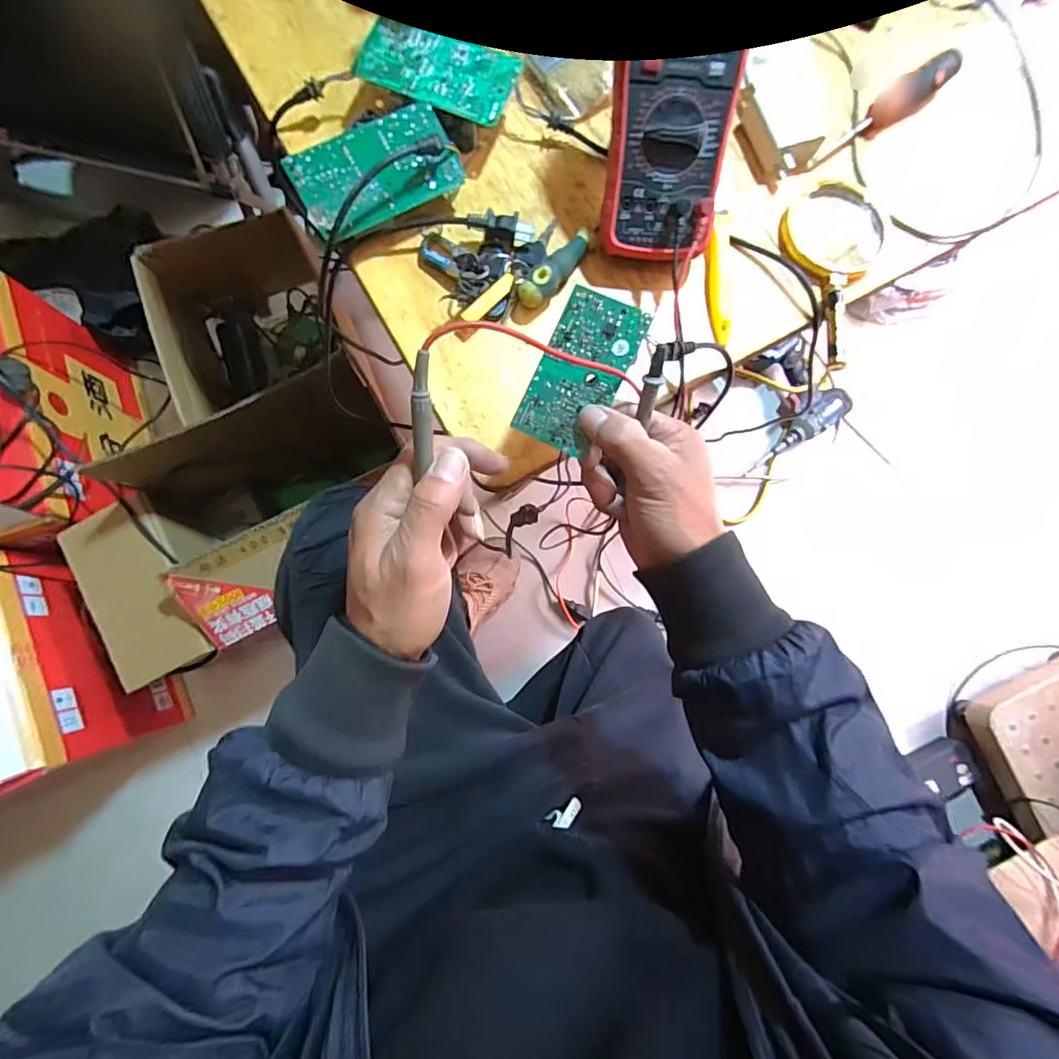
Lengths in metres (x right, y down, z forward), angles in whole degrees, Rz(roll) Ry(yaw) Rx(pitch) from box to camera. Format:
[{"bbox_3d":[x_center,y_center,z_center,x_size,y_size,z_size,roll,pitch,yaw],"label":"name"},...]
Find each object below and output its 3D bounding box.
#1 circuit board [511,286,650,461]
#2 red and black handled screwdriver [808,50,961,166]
[{"bbox_3d":[0.033,-0.101,0.324,0.054,0.004,0.098,27,97,11],"label":"circuit board"},{"bbox_3d":[0.319,-0.371,0.447,0.160,0.031,0.029,-39,85,-8],"label":"red and black handled screwdriver"}]

